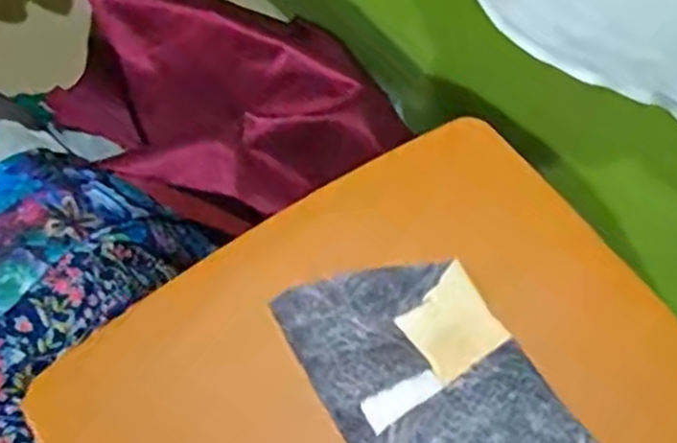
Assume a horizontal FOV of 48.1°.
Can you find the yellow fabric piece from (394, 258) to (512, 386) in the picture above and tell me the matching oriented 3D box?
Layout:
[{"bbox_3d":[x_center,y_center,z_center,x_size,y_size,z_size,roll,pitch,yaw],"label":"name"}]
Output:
[{"bbox_3d":[0.091,0.082,0.613,0.071,0.008,0.073,-33,72,-16],"label":"yellow fabric piece"}]

